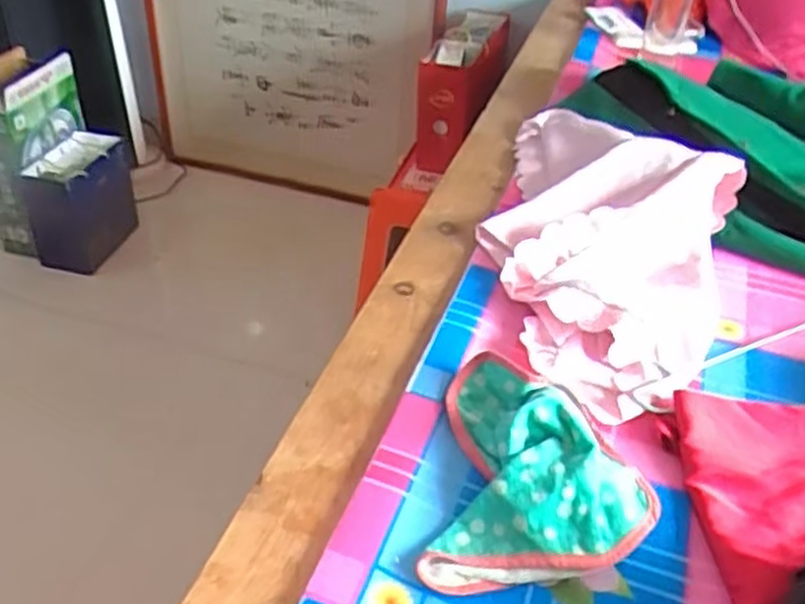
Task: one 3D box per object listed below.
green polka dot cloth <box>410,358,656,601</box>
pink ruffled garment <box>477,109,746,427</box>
[{"bbox_3d":[0.130,0.144,0.699,0.190,0.046,0.236,9,39,5],"label":"green polka dot cloth"},{"bbox_3d":[0.259,-0.099,0.986,0.300,0.077,0.569,14,40,11],"label":"pink ruffled garment"}]

